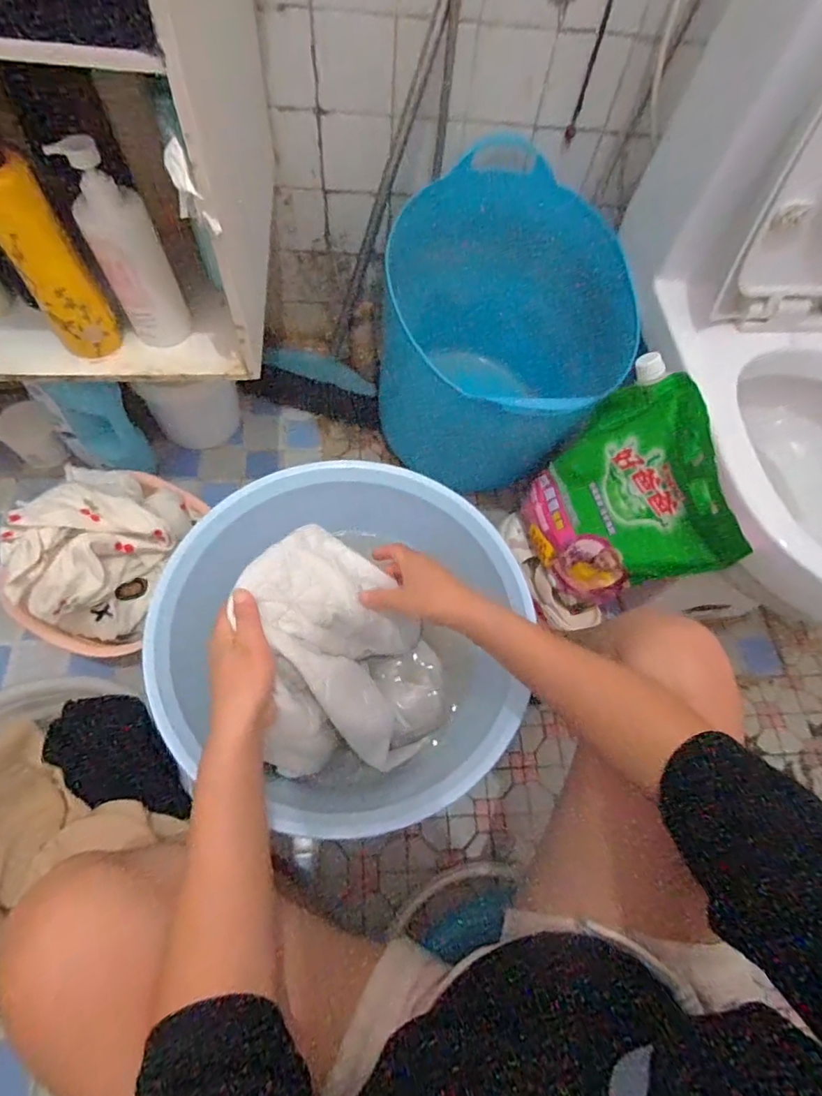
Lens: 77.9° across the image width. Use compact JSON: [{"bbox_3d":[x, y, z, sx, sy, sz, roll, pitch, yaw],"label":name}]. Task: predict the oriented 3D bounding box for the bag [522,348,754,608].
[{"bbox_3d":[0.280,-0.064,0.720,0.087,0.331,0.260,-11,77,-35],"label":"bag"}]

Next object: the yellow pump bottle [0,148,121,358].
[{"bbox_3d":[-0.368,-0.287,0.523,0.059,0.194,0.042,-12,66,-9],"label":"yellow pump bottle"}]

